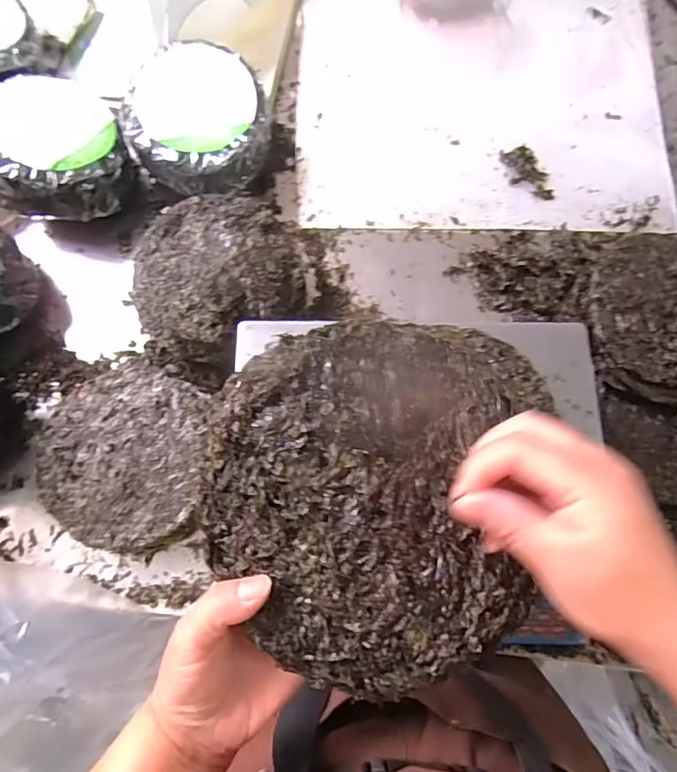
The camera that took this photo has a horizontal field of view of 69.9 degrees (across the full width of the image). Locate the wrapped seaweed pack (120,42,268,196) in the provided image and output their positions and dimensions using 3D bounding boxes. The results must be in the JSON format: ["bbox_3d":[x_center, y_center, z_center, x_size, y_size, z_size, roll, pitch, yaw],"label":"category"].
[{"bbox_3d":[-0.187,-0.366,0.668,0.178,0.067,0.183,20,76,4],"label":"wrapped seaweed pack"}]

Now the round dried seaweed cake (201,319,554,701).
[{"bbox_3d":[0.021,0.057,0.271,0.180,0.022,0.195,0,75,-1],"label":"round dried seaweed cake"}]

